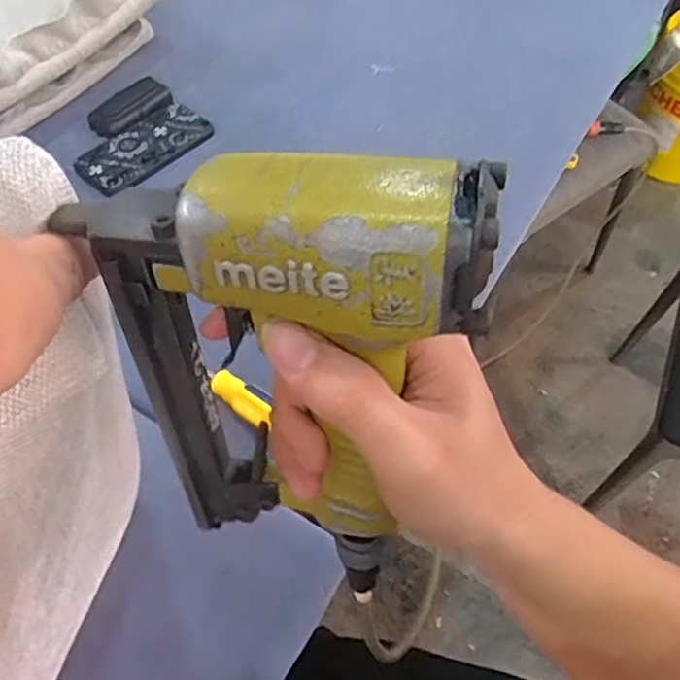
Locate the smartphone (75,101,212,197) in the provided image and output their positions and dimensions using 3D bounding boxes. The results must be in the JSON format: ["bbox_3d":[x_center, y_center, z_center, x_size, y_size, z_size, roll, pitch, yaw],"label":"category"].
[{"bbox_3d":[-0.240,-0.240,0.788,0.088,0.008,0.169,37,63,20],"label":"smartphone"}]

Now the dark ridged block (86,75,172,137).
[{"bbox_3d":[-0.264,-0.298,0.807,0.049,0.018,0.109,39,64,21],"label":"dark ridged block"}]

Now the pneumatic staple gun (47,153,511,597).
[{"bbox_3d":[-0.023,0.014,0.247,0.124,0.196,0.065,15,58,8],"label":"pneumatic staple gun"}]

